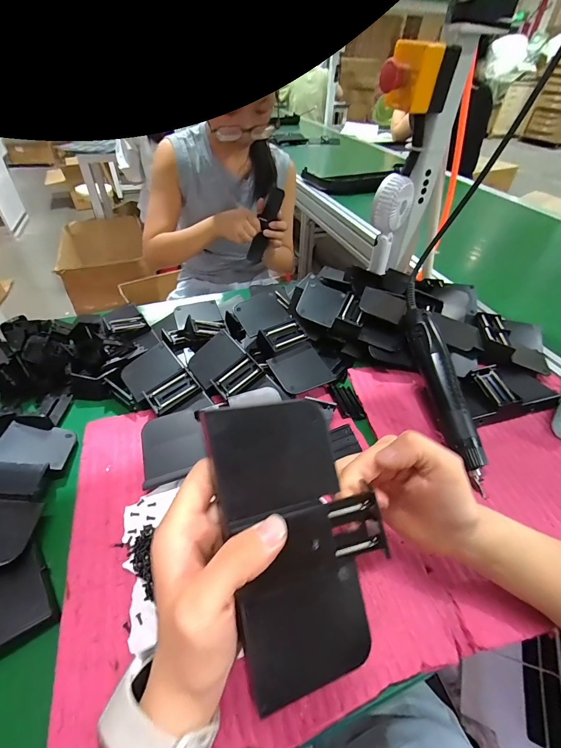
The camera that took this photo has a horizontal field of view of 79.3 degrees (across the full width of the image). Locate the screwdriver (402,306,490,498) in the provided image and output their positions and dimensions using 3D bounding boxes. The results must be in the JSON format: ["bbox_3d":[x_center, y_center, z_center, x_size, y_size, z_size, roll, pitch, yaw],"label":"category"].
[{"bbox_3d":[0.194,0.019,0.400,0.032,0.030,0.219,-8,69,-11],"label":"screwdriver"}]

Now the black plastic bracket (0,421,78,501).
[{"bbox_3d":[-0.266,0.089,0.353,0.068,0.018,0.099,15,24,-11],"label":"black plastic bracket"}]

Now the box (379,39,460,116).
[{"bbox_3d":[0.197,-0.432,0.494,0.075,0.075,0.077,-34,54,-32],"label":"box"}]

